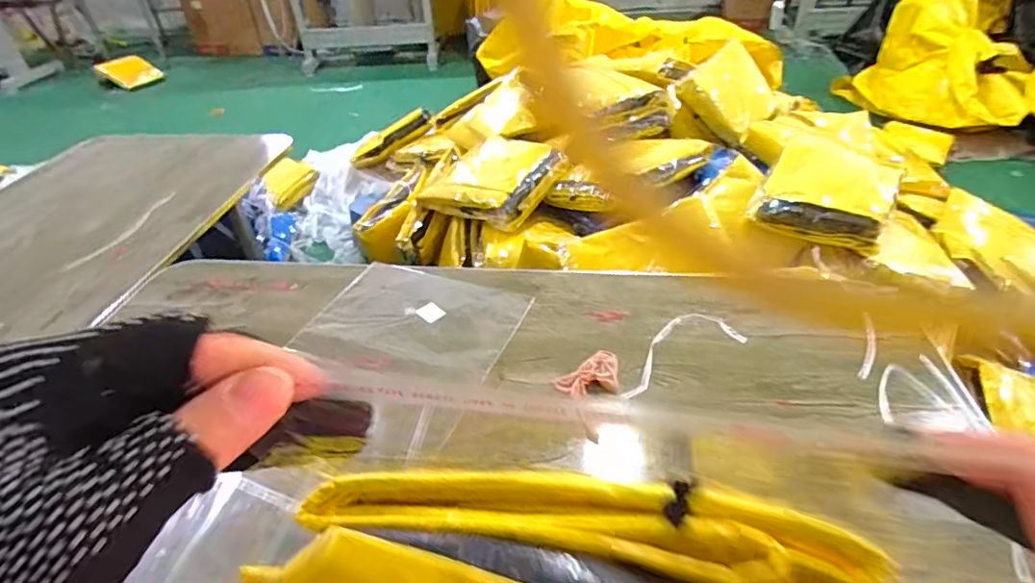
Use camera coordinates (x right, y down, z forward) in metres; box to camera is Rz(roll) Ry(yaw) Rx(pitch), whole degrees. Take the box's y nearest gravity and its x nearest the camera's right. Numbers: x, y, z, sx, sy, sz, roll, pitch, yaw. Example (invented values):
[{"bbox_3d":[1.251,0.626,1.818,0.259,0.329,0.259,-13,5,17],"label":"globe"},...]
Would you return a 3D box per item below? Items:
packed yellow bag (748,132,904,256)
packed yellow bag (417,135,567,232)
[{"bbox_3d":[0.628,-0.213,1.115,0.237,0.070,0.269,20,59,30],"label":"packed yellow bag"},{"bbox_3d":[-0.074,-0.281,1.362,0.260,0.085,0.356,-52,42,-10],"label":"packed yellow bag"}]

